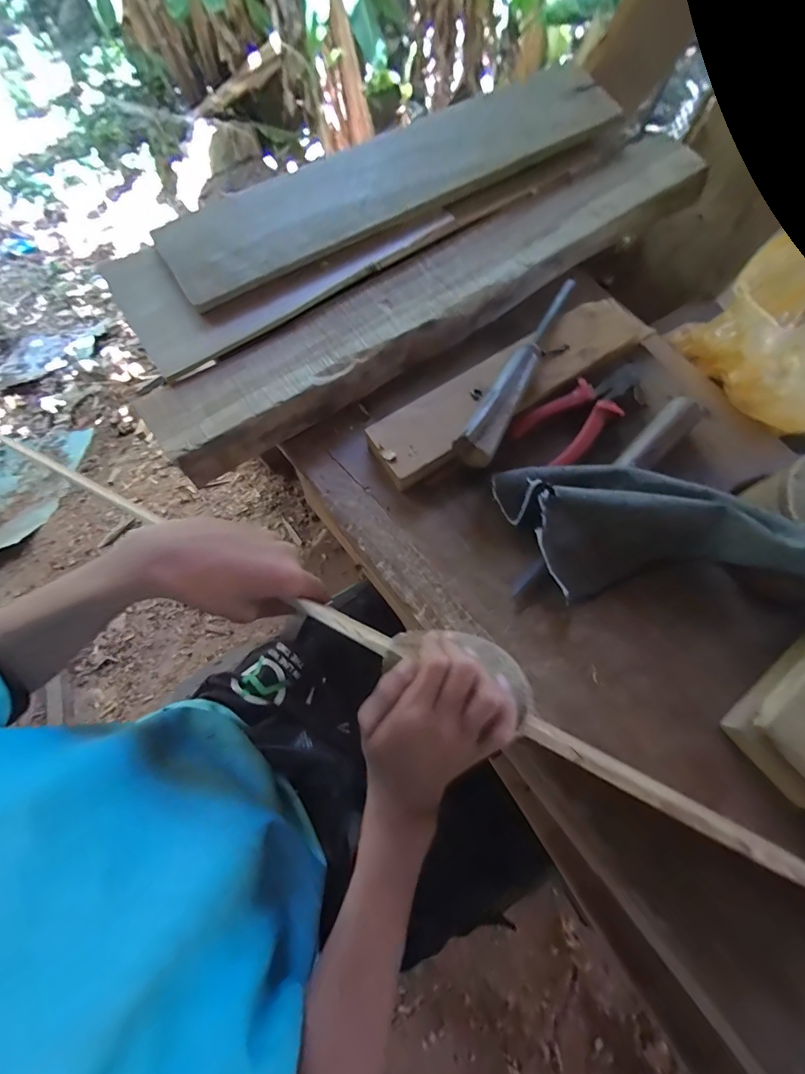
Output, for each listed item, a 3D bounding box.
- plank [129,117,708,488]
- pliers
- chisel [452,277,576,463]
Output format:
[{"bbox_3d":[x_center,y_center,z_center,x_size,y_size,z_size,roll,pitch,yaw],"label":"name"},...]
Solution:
[{"bbox_3d":[0.055,-0.250,0.414,0.626,0.039,0.094,-34,76,-10],"label":"plank"},{"bbox_3d":[0.167,-0.119,0.391,0.145,0.015,0.057,-42,78,-12],"label":"pliers"},{"bbox_3d":[0.111,-0.149,0.370,0.030,0.033,0.221,31,75,8],"label":"chisel"}]

